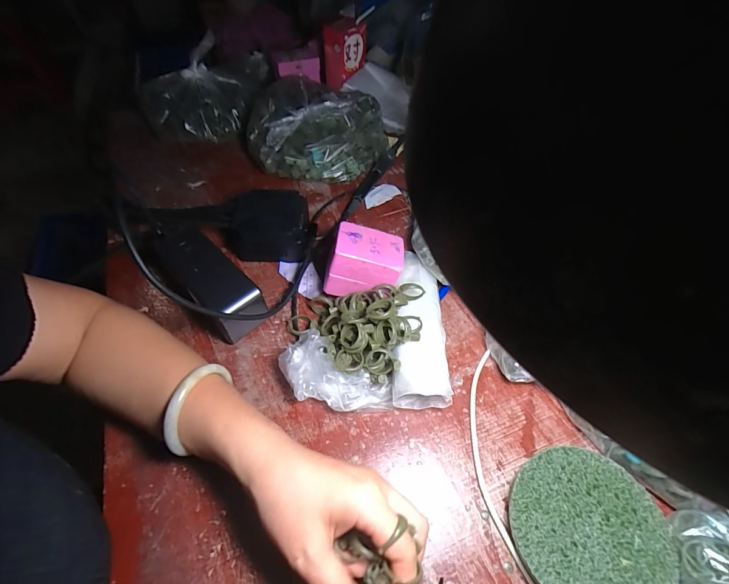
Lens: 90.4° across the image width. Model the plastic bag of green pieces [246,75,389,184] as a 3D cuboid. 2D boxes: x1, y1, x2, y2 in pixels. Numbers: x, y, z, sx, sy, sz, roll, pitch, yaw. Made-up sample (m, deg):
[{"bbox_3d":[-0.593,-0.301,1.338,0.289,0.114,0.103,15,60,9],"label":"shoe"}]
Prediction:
[{"bbox_3d":[-0.066,-0.238,0.526,0.187,0.078,0.158,4,54,2],"label":"plastic bag of green pieces"}]

